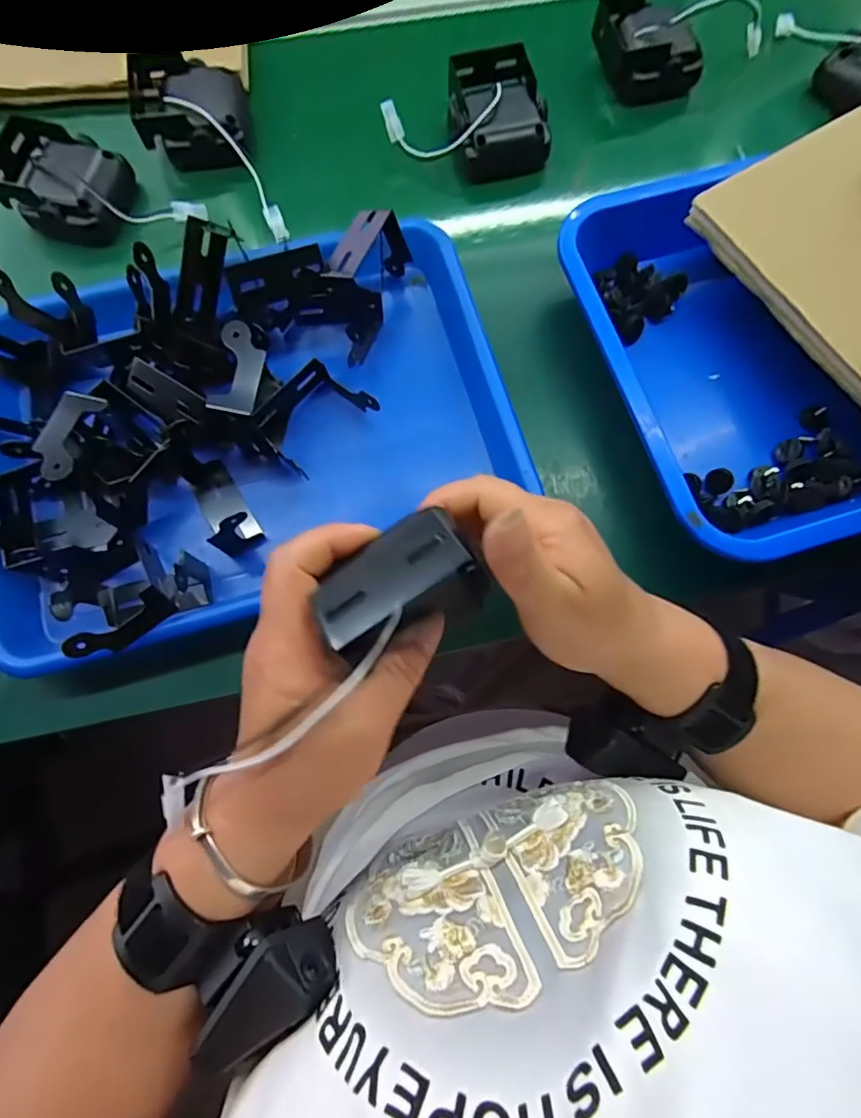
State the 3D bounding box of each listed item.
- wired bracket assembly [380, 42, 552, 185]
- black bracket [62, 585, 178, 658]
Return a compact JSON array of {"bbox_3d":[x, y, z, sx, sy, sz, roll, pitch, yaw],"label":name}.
[{"bbox_3d":[0.050,-0.351,0.422,0.070,0.047,0.082,-18,76,-5],"label":"wired bracket assembly"},{"bbox_3d":[-0.164,0.036,0.280,0.051,0.025,0.009,-44,40,-14],"label":"black bracket"}]

